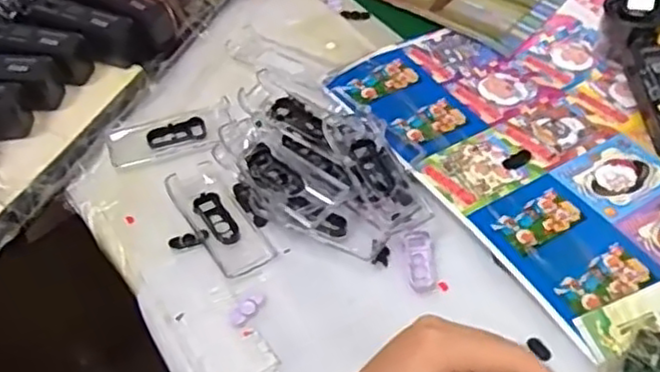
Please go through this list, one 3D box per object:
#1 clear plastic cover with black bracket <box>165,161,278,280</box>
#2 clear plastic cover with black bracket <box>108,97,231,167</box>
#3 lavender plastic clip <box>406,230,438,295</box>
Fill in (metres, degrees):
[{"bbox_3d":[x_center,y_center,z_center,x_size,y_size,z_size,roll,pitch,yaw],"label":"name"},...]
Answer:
[{"bbox_3d":[-0.086,0.023,0.541,0.043,0.014,0.112,-27,54,-19],"label":"clear plastic cover with black bracket"},{"bbox_3d":[-0.136,-0.045,0.600,0.104,0.011,0.042,-17,51,-12],"label":"clear plastic cover with black bracket"},{"bbox_3d":[0.067,0.055,0.512,0.018,0.008,0.049,-4,49,-1],"label":"lavender plastic clip"}]

